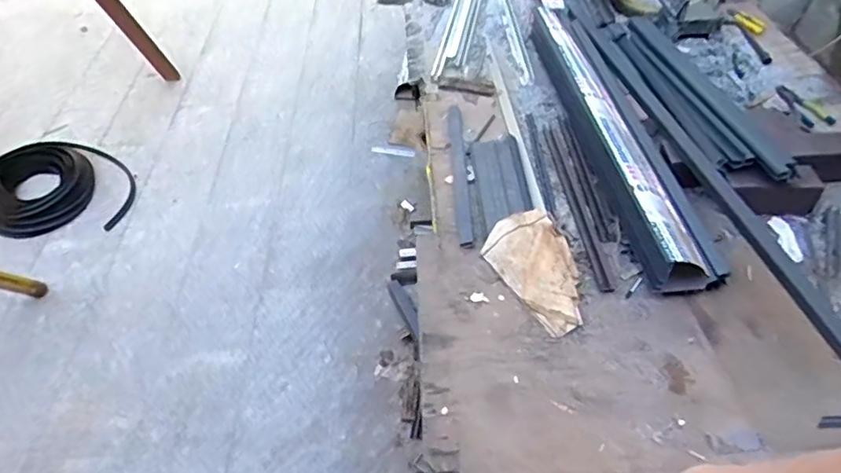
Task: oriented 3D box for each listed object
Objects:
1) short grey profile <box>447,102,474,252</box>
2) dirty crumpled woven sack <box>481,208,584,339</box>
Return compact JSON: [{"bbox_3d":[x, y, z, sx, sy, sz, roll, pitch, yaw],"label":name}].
[{"bbox_3d":[0.097,-0.172,1.428,0.040,0.027,0.528,-1,47,1],"label":"short grey profile"},{"bbox_3d":[0.258,0.062,1.191,0.178,0.037,0.282,-25,50,-20],"label":"dirty crumpled woven sack"}]

